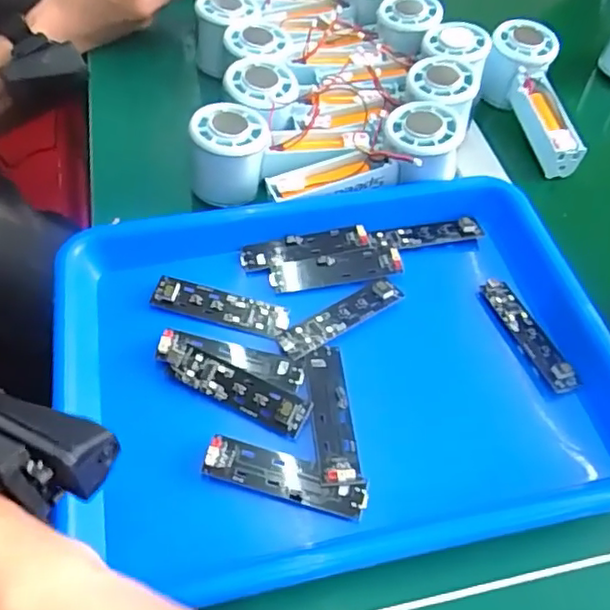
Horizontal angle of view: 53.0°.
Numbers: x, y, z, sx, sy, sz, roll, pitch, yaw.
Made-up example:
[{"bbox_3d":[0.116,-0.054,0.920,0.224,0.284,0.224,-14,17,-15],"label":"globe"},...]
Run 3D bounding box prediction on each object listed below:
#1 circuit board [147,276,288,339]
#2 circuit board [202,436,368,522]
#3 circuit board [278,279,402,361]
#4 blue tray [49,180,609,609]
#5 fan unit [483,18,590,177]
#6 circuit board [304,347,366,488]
[{"bbox_3d":[-0.057,0.000,0.410,0.092,0.006,0.024,14,54,7],"label":"circuit board"},{"bbox_3d":[-0.011,0.096,0.342,0.090,0.007,0.024,15,54,7],"label":"circuit board"},{"bbox_3d":[0.024,0.007,0.406,0.088,0.009,0.024,-25,59,-21],"label":"circuit board"},{"bbox_3d":[0.023,0.032,0.382,0.332,0.031,0.247,-8,54,-10],"label":"blue tray"},{"bbox_3d":[0.198,-0.178,0.544,0.050,0.061,0.149,-8,71,-10],"label":"fan unit"},{"bbox_3d":[0.016,0.063,0.365,0.024,0.005,0.090,-4,54,-7],"label":"circuit board"}]

